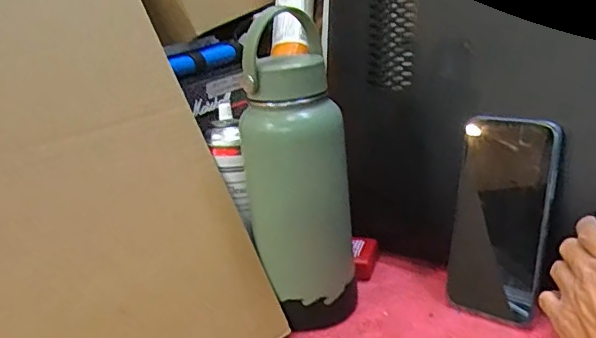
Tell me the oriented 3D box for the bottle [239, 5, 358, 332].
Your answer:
[{"bbox_3d":[0.000,0.011,0.493,0.089,0.260,0.079,-6,18,3],"label":"bottle"}]

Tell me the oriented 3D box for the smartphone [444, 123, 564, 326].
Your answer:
[{"bbox_3d":[0.171,0.043,0.479,0.077,0.170,0.014,11,8,36],"label":"smartphone"}]

